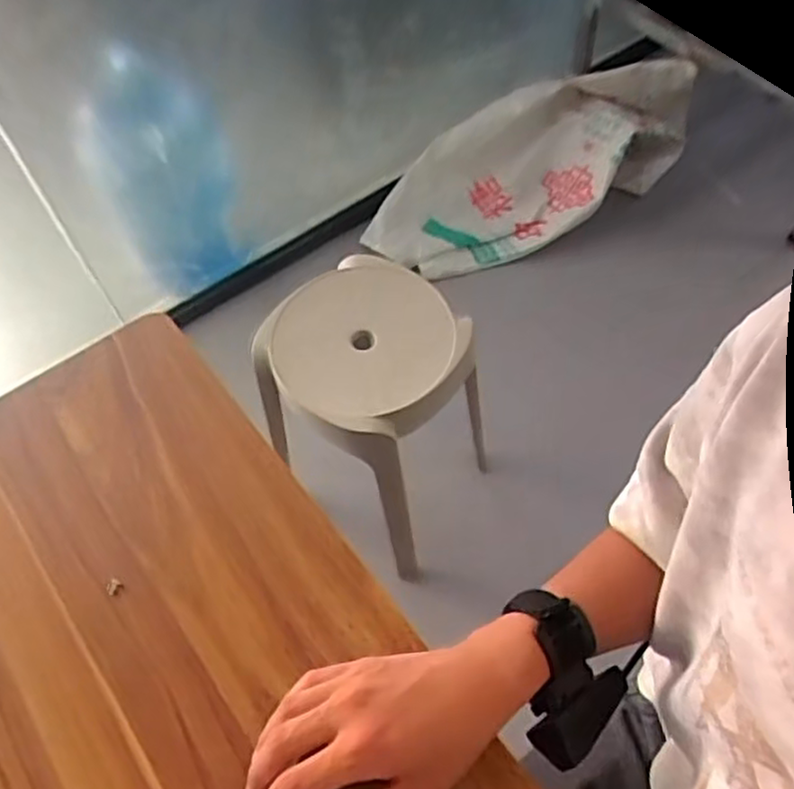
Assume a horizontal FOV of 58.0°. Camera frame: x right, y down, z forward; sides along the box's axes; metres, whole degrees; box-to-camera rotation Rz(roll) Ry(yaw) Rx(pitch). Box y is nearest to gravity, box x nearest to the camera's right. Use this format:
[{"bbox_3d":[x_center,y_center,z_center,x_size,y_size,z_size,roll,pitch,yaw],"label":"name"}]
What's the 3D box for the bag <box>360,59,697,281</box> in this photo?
[{"bbox_3d":[0.297,-0.491,1.561,0.760,0.201,0.262,-27,59,-13],"label":"bag"}]

